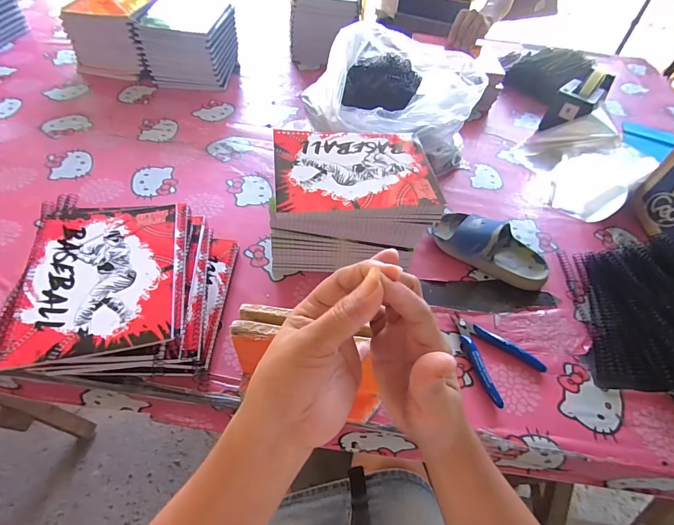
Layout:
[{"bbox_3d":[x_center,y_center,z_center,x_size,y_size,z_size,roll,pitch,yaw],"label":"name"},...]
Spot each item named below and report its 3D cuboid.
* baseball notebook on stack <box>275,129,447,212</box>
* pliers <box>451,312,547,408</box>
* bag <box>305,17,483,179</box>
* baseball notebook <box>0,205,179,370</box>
[{"bbox_3d":[0.022,-0.120,0.462,0.194,0.007,0.144,-3,53,-8],"label":"baseball notebook on stack"},{"bbox_3d":[0.189,0.110,0.465,0.087,0.014,0.114,-27,59,-24],"label":"pliers"},{"bbox_3d":[0.102,-0.288,0.666,0.285,0.190,0.249,-25,58,-23],"label":"bag"},{"bbox_3d":[-0.254,0.010,0.402,0.149,0.008,0.194,-8,53,-12],"label":"baseball notebook"}]

